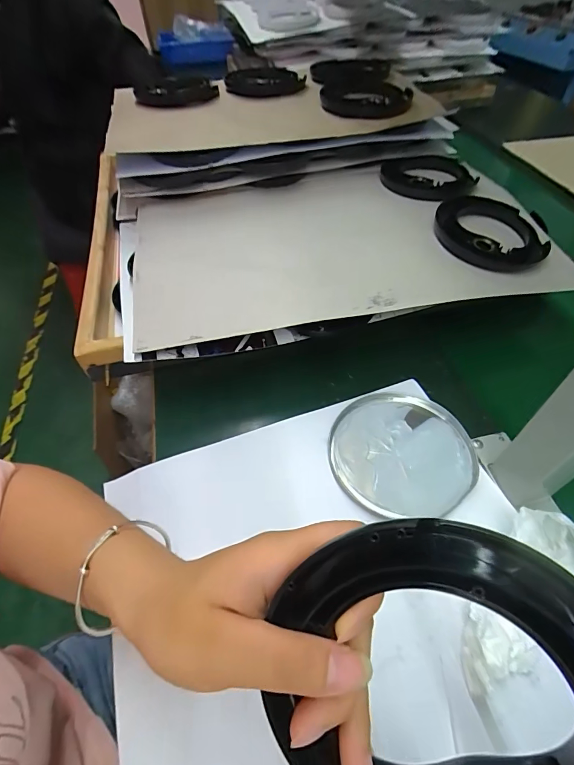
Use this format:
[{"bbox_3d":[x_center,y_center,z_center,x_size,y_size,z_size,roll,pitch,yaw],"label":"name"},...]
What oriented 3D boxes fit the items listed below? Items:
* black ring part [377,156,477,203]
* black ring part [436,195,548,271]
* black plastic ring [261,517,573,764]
[{"bbox_3d":[0.191,-0.276,0.525,0.114,0.013,0.119,0,50,0],"label":"black ring part"},{"bbox_3d":[0.236,-0.176,0.452,0.128,0.025,0.128,0,50,0],"label":"black ring part"},{"bbox_3d":[0.058,0.114,0.137,0.122,0.017,0.129,0,91,19],"label":"black plastic ring"}]

